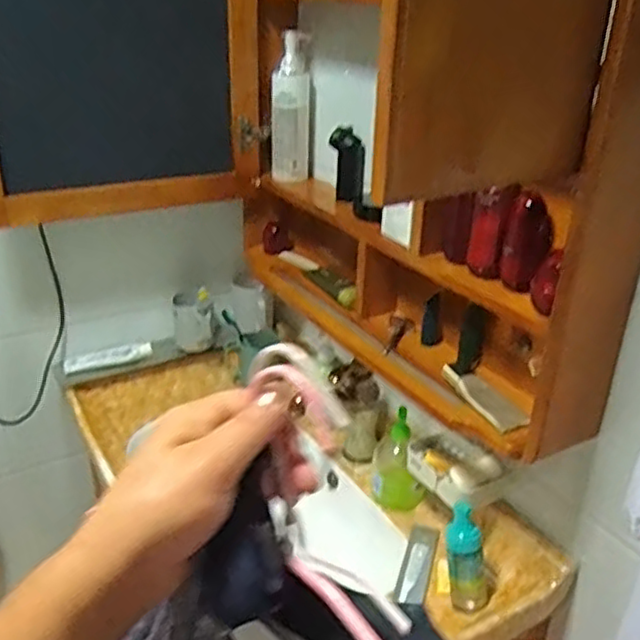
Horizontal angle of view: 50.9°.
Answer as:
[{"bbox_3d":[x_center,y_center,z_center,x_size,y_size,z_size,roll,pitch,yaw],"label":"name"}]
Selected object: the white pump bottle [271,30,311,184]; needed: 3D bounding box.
[{"bbox_3d":[-0.054,-0.377,1.218,0.069,0.257,0.050,-1,27,-4],"label":"white pump bottle"}]

